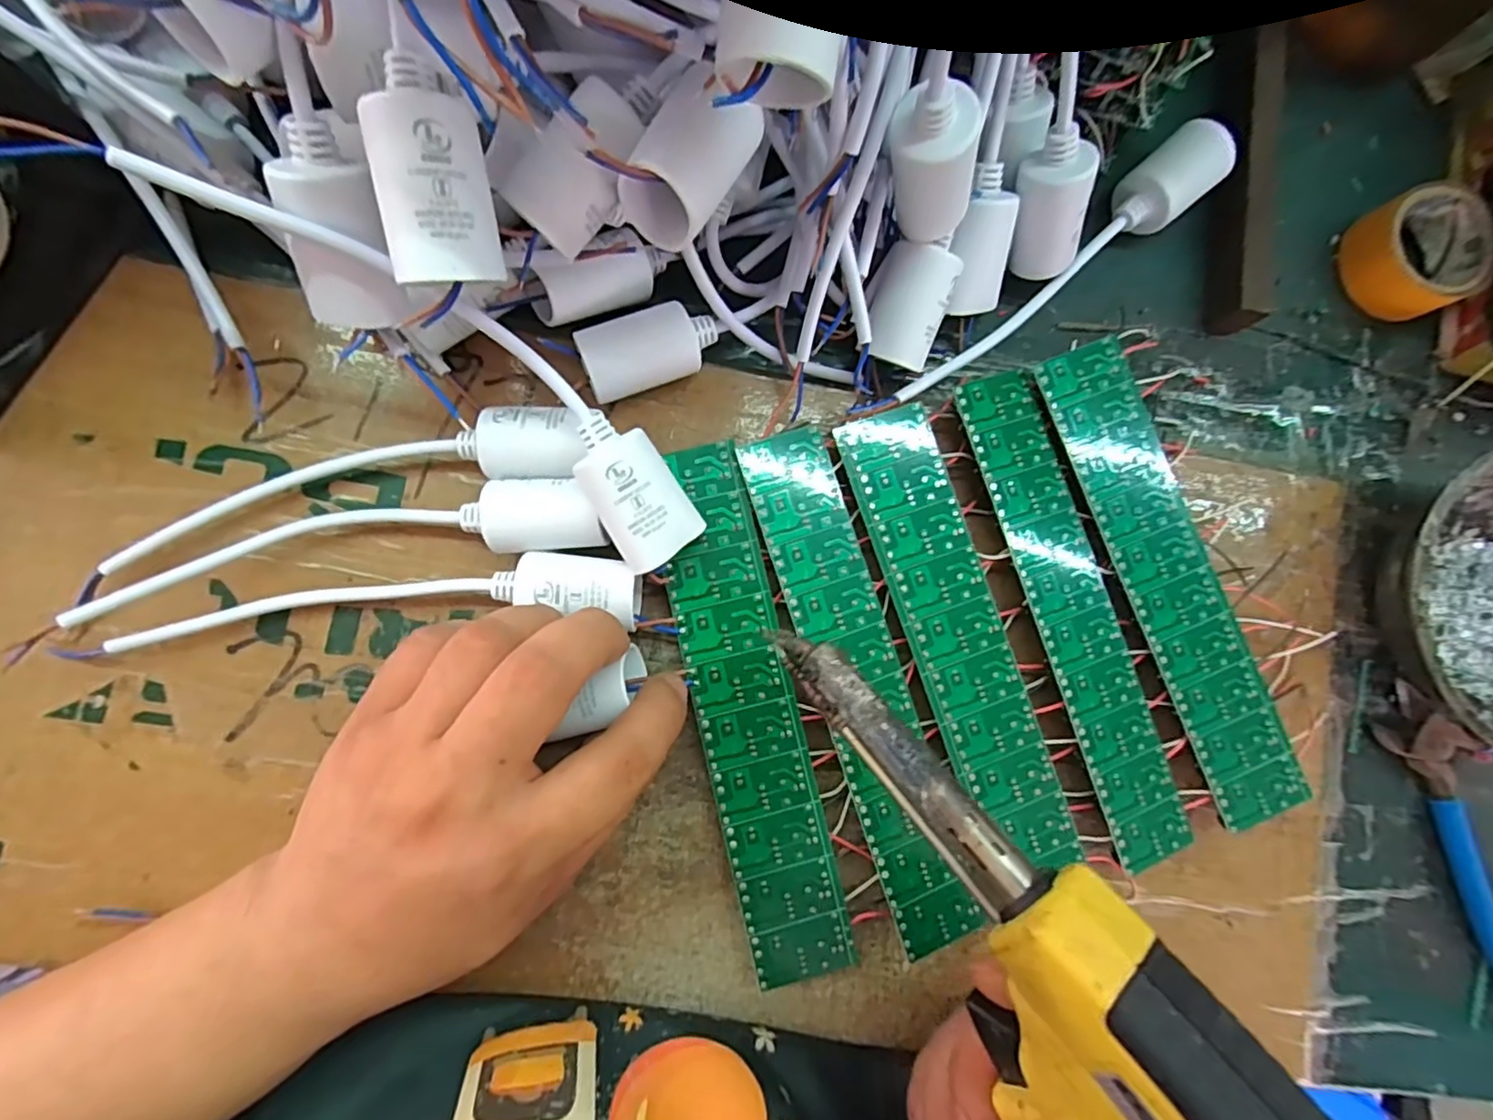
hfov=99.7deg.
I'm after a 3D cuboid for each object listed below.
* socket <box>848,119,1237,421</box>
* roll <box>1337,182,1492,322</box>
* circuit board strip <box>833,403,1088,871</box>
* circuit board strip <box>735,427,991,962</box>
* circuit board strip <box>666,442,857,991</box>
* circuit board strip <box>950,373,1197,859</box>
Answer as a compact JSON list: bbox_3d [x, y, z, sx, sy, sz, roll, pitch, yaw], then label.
[{"bbox_3d":[0.129,-0.118,0.270,0.207,0.023,0.028,-41,91,-7],"label":"socket"},{"bbox_3d":[0.303,-0.138,0.284,0.048,0.025,0.052,-24,89,-7],"label":"roll"},{"bbox_3d":[0.083,0.031,0.247,0.039,0.004,0.185,-19,88,-7],"label":"circuit board strip"},{"bbox_3d":[0.043,0.047,0.241,0.036,0.005,0.200,-18,88,-7],"label":"circuit board strip"},{"bbox_3d":[0.001,0.056,0.239,0.040,0.004,0.199,-11,87,-7],"label":"circuit board strip"},{"bbox_3d":[0.133,0.021,0.260,0.038,0.019,0.198,-18,88,-7],"label":"circuit board strip"}]

